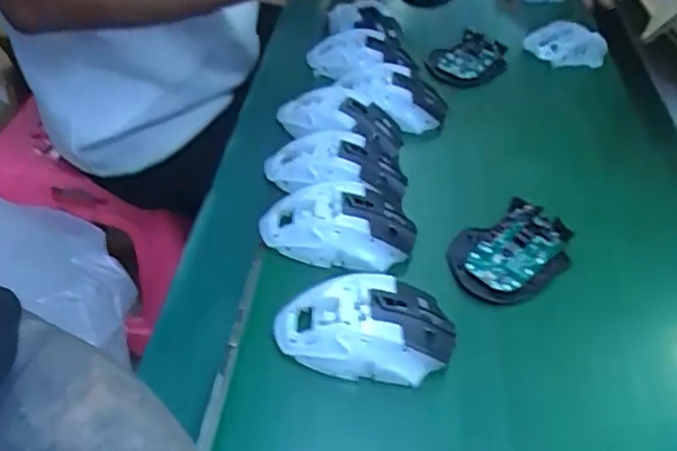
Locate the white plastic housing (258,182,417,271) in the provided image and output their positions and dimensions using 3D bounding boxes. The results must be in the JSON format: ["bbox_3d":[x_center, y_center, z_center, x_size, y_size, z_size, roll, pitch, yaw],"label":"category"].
[{"bbox_3d":[0.001,0.001,0.496,0.114,0.039,0.067,-2,42,-11],"label":"white plastic housing"}]

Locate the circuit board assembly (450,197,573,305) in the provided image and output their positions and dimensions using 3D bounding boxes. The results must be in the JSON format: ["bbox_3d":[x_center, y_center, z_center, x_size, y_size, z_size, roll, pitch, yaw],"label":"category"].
[{"bbox_3d":[0.140,0.021,0.519,0.115,0.015,0.071,-30,71,-30],"label":"circuit board assembly"}]

